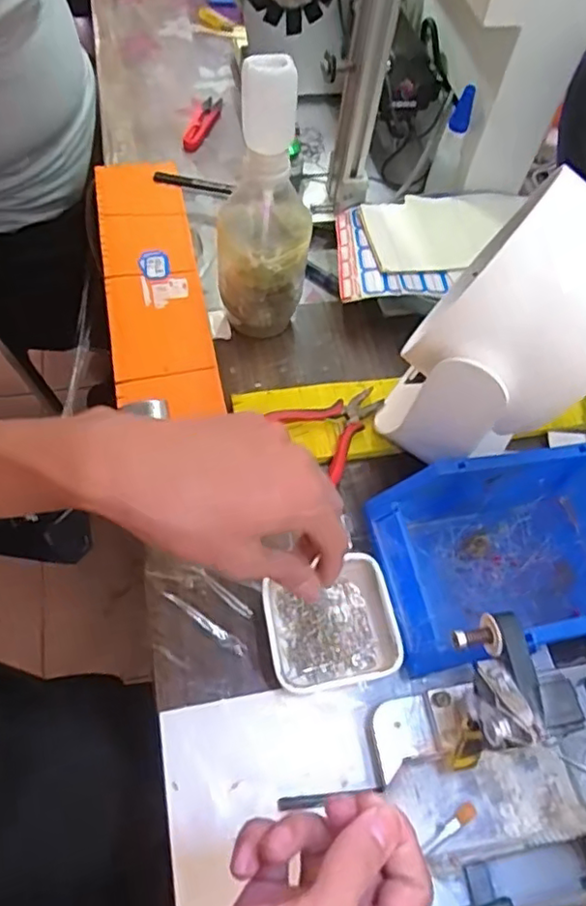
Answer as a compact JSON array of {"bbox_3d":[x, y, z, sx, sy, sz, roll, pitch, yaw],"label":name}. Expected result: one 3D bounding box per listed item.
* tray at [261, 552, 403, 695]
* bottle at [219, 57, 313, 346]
[{"bbox_3d":[0.025,0.114,0.403,0.082,0.020,0.078,-9,61,-10],"label":"tray"},{"bbox_3d":[-0.024,-0.187,0.484,0.077,0.225,0.073,-8,61,-10],"label":"bottle"}]

